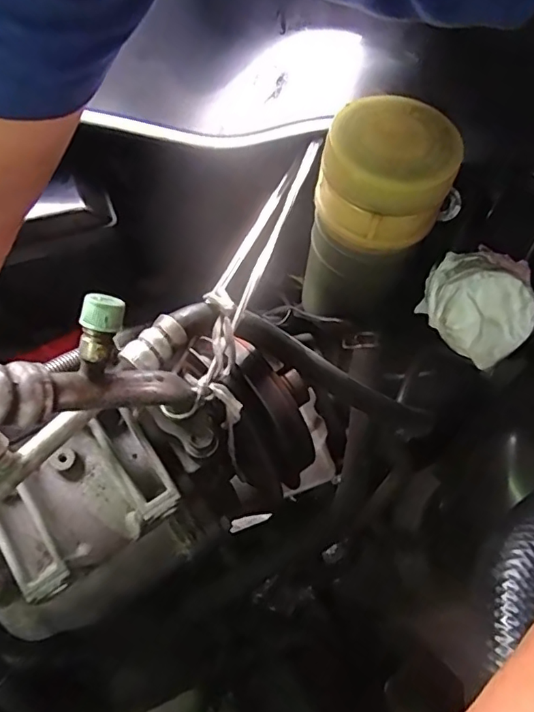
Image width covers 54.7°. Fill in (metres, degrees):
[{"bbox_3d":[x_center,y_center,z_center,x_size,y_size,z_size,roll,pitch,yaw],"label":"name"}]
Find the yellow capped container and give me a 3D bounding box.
[{"bbox_3d":[0.064,-0.086,0.346,0.081,0.142,0.075,10,61,1],"label":"yellow capped container"}]

